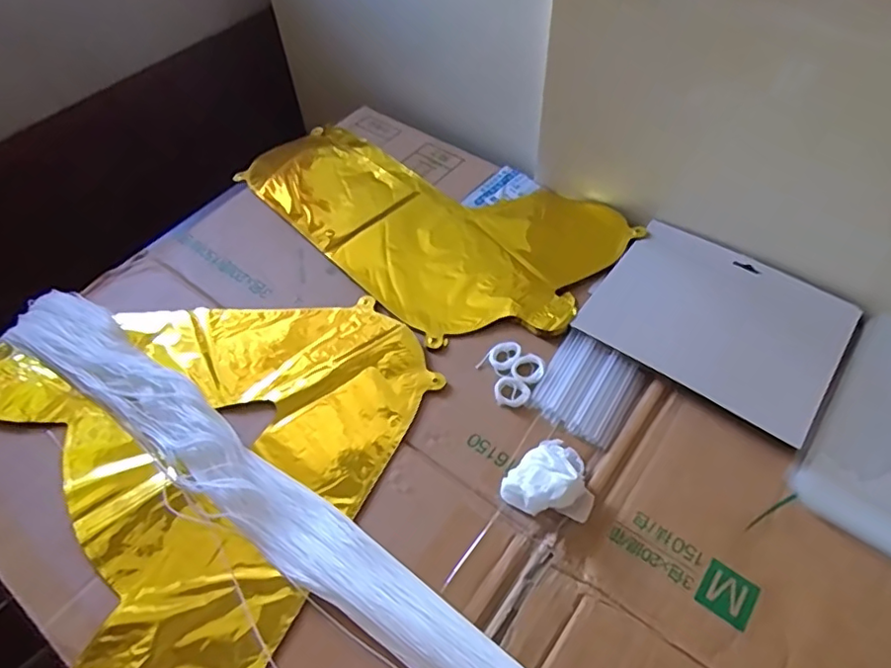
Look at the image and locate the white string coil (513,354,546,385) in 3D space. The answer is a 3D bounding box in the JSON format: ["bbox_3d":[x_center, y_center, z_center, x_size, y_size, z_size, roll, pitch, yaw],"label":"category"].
[{"bbox_3d":[0.069,0.029,0.487,0.025,0.004,0.029,29,61,20],"label":"white string coil"}]

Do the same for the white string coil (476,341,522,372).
[{"bbox_3d":[0.047,0.020,0.497,0.038,0.005,0.023,-40,62,-22],"label":"white string coil"}]

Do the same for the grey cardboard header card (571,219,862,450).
[{"bbox_3d":[0.235,-0.016,0.507,0.191,0.011,0.161,30,61,23],"label":"grey cardboard header card"}]

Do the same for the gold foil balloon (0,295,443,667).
[{"bbox_3d":[-0.173,0.090,0.452,0.339,0.014,0.361,-27,58,-15],"label":"gold foil balloon"}]

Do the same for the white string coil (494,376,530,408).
[{"bbox_3d":[0.053,0.048,0.476,0.027,0.006,0.026,-1,55,2],"label":"white string coil"}]

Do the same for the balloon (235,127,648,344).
[{"bbox_3d":[-0.031,-0.125,0.610,0.397,0.018,0.223,33,63,22],"label":"balloon"}]

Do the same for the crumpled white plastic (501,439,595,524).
[{"bbox_3d":[0.079,0.101,0.423,0.062,0.029,0.062,-1,55,2],"label":"crumpled white plastic"}]

